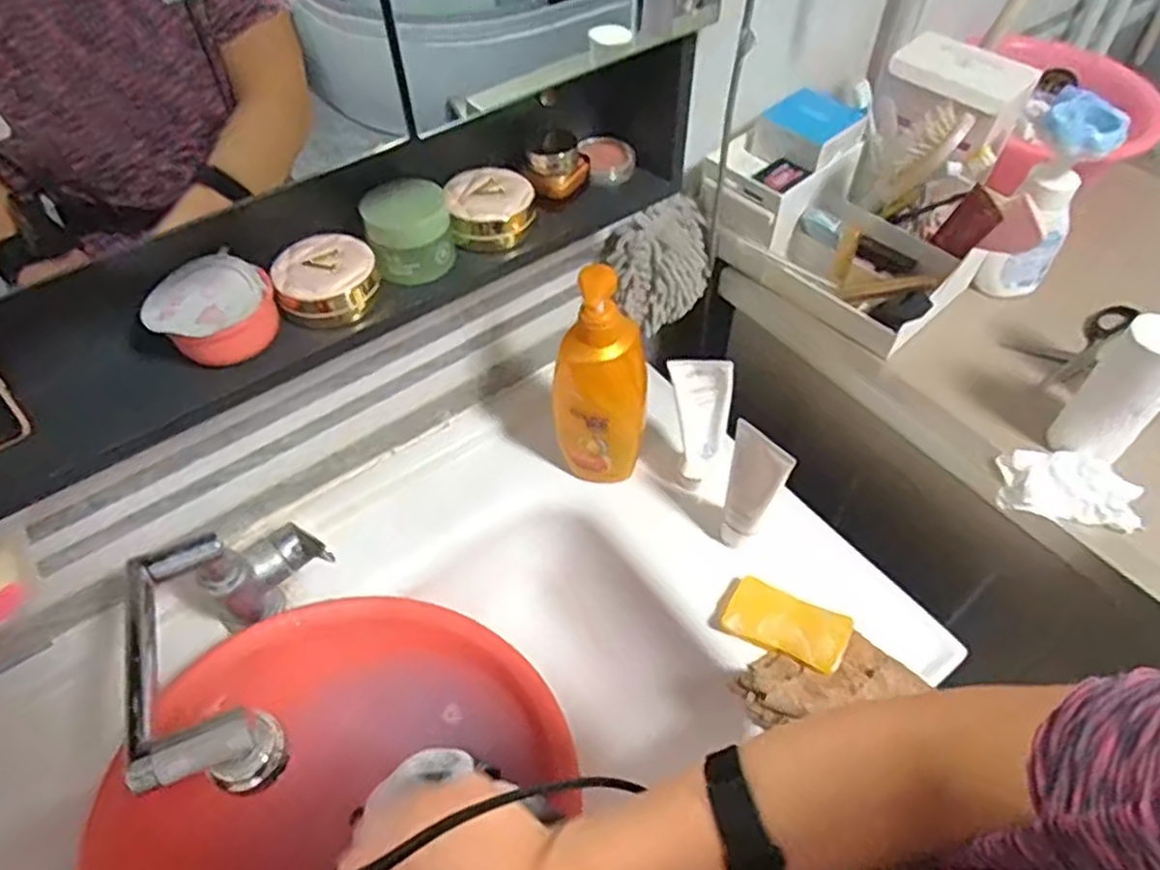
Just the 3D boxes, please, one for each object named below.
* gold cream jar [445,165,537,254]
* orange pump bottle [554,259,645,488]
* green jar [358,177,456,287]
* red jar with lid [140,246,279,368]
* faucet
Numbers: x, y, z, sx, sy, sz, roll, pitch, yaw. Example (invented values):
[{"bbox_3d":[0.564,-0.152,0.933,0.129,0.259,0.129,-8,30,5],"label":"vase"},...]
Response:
[{"bbox_3d":[-0.069,-0.179,0.585,0.066,0.038,0.069,-1,51,1],"label":"gold cream jar"},{"bbox_3d":[0.019,-0.045,0.693,0.083,0.240,0.047,-3,51,-1],"label":"orange pump bottle"},{"bbox_3d":[-0.127,-0.152,0.549,0.059,0.057,0.051,-14,52,-10],"label":"green jar"},{"bbox_3d":[-0.245,-0.080,0.499,0.076,0.044,0.065,-35,59,-24],"label":"red jar with lid"},{"bbox_3d":[-0.269,0.170,0.570,0.101,0.189,0.231,-11,52,-7],"label":"faucet"}]

